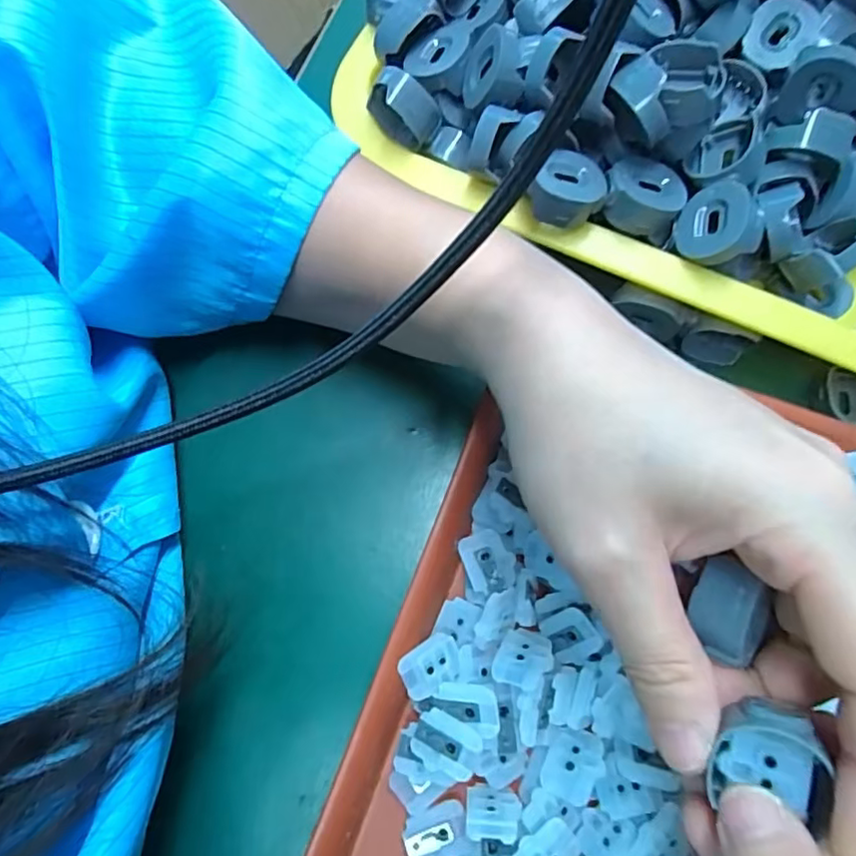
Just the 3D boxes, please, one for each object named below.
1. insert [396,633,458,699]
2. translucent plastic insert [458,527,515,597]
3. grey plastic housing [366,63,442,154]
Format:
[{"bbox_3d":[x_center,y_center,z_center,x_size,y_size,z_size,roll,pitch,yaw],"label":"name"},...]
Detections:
[{"bbox_3d":[0.001,0.079,0.199,0.021,0.008,0.015,-30,75,-6],"label":"insert"},{"bbox_3d":[0.021,0.048,0.213,0.016,0.006,0.022,-23,74,-4],"label":"translucent plastic insert"},{"bbox_3d":[-0.010,-0.123,0.230,0.026,0.026,0.016,41,79,12],"label":"grey plastic housing"}]

